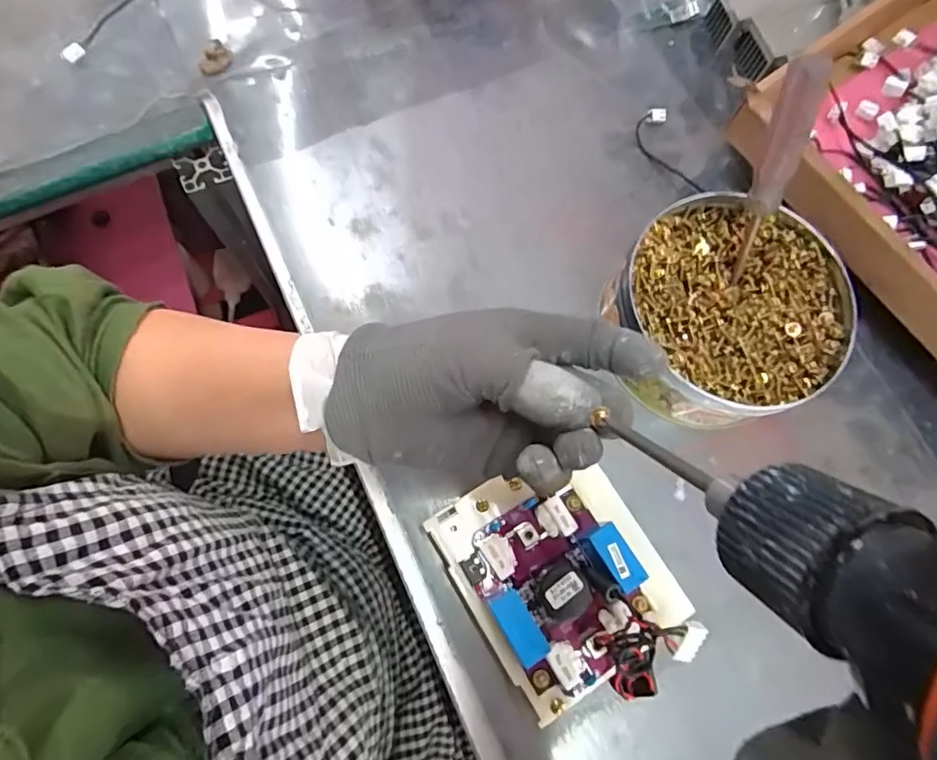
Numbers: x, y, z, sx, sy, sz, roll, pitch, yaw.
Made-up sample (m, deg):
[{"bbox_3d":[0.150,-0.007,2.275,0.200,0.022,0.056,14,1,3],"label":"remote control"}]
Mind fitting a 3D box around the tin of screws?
[{"bbox_3d":[0.173,-0.046,0.372,0.152,0.058,0.144,0,74,-2],"label":"tin of screws"}]

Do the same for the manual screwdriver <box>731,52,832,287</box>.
[{"bbox_3d":[0.175,-0.116,0.315,0.016,0.130,0.018,-11,46,-5],"label":"manual screwdriver"}]

